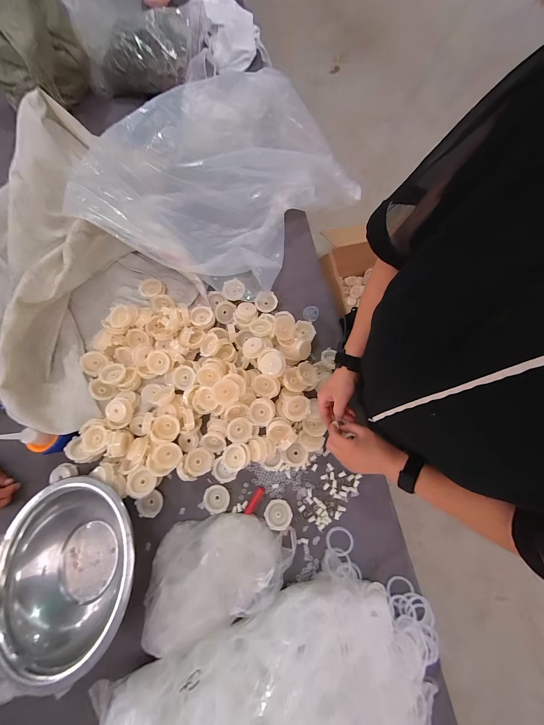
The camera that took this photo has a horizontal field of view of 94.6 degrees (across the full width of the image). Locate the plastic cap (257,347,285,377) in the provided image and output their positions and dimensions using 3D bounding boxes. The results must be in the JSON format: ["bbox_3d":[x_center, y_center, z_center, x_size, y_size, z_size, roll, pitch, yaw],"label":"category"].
[{"bbox_3d":[-0.002,0.000,0.529,0.056,0.024,0.063,-44,81,-7],"label":"plastic cap"}]

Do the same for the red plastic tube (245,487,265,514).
[{"bbox_3d":[-0.036,0.294,0.534,0.018,0.012,0.057,33,81,8],"label":"red plastic tube"}]

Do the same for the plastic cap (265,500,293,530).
[{"bbox_3d":[0.013,0.317,0.523,0.055,0.015,0.053,1,59,-3],"label":"plastic cap"}]

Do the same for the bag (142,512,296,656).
[{"bbox_3d":[-0.102,0.397,0.483,0.302,0.077,0.177,-18,78,-3],"label":"bag"}]

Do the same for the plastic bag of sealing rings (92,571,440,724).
[{"bbox_3d":[0.032,0.545,0.401,0.587,0.173,0.253,-9,78,-13],"label":"plastic bag of sealing rings"}]

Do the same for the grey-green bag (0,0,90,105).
[{"bbox_3d":[-0.696,-0.842,0.638,0.311,0.238,0.154,11,79,3],"label":"grey-green bag"}]

